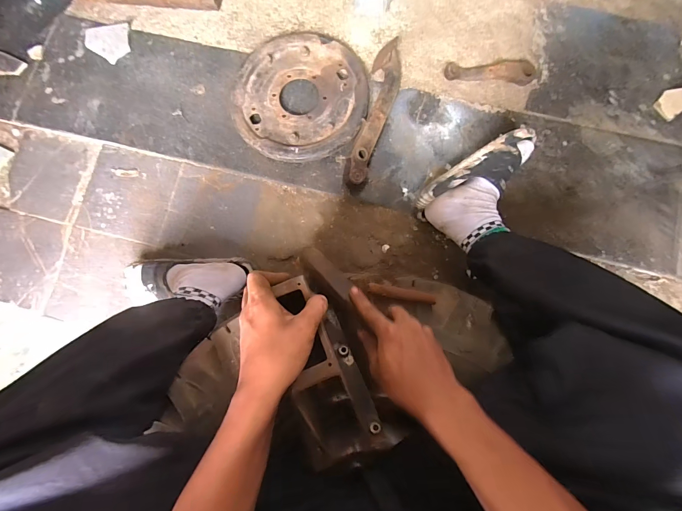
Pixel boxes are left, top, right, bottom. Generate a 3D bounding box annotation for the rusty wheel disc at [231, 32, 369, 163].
[{"bbox_3d":[-0.087,-0.349,0.737,0.282,0.040,0.287,0,87,1],"label":"rusty wheel disc"}]

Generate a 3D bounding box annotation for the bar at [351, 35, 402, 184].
[{"bbox_3d":[0.079,-0.316,0.726,0.066,0.046,0.345,13,83,3],"label":"bar"}]

